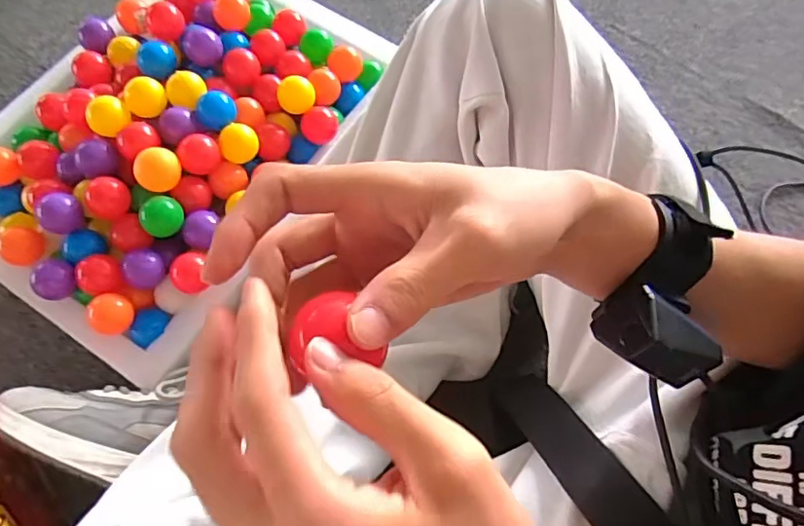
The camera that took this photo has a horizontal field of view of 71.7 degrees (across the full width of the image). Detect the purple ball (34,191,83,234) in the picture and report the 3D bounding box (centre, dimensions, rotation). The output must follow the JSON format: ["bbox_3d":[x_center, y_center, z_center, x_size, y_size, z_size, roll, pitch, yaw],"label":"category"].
[{"bbox_3d":[-0.309,-0.043,0.505,0.035,0.034,0.035,0,69,-1],"label":"purple ball"}]

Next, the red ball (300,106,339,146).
[{"bbox_3d":[-0.084,-0.139,0.574,0.037,0.031,0.033,-11,70,-5],"label":"red ball"}]

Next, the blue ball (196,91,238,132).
[{"bbox_3d":[-0.180,-0.147,0.543,0.036,0.031,0.031,-24,72,-9],"label":"blue ball"}]

